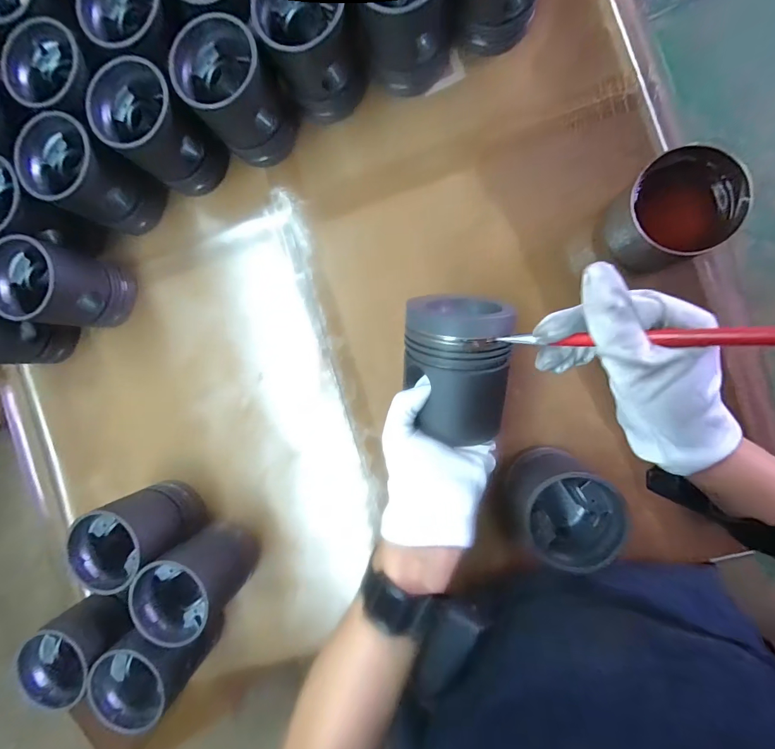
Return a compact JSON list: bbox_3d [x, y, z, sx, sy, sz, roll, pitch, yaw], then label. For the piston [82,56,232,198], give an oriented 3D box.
[{"bbox_3d":[-0.257,-0.279,0.437,0.089,0.105,0.093,0,93,8],"label":"piston"}]

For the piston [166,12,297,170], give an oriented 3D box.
[{"bbox_3d":[-0.161,-0.307,0.422,0.088,0.111,0.090,0,93,8],"label":"piston"}]

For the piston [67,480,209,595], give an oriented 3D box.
[{"bbox_3d":[-0.297,0.189,0.467,0.107,0.112,0.090,-40,87,8],"label":"piston"}]

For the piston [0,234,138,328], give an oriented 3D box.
[{"bbox_3d":[-0.395,-0.107,0.467,0.093,0.110,0.087,0,93,8],"label":"piston"}]

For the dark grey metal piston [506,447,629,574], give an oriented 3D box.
[{"bbox_3d":[0.173,0.129,0.392,0.080,0.113,0.081,11,94,7],"label":"dark grey metal piston"}]

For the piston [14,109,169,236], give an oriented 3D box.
[{"bbox_3d":[-0.350,-0.232,0.452,0.101,0.107,0.086,24,96,6],"label":"piston"}]

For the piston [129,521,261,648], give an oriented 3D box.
[{"bbox_3d":[-0.222,0.240,0.453,0.089,0.122,0.083,43,97,4],"label":"piston"}]

